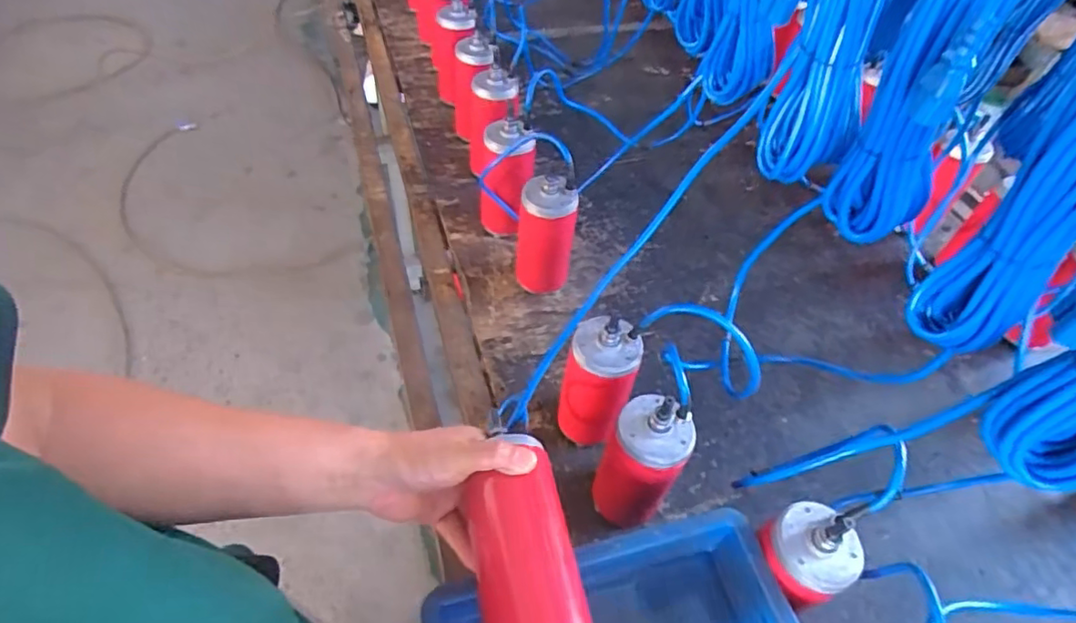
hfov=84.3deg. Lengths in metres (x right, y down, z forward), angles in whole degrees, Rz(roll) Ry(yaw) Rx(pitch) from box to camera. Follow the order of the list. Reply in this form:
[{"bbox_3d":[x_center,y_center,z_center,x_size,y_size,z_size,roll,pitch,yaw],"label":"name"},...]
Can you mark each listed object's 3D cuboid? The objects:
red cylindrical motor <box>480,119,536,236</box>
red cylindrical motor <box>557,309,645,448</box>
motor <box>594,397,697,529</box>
[{"bbox_3d":[-0.050,-0.196,0.905,0.079,0.186,0.076,3,50,-3],"label":"red cylindrical motor"},{"bbox_3d":[0.066,0.093,0.679,0.075,0.196,0.062,16,51,8],"label":"red cylindrical motor"},{"bbox_3d":[0.107,0.163,0.625,0.072,0.202,0.068,3,50,-3],"label":"motor"}]

